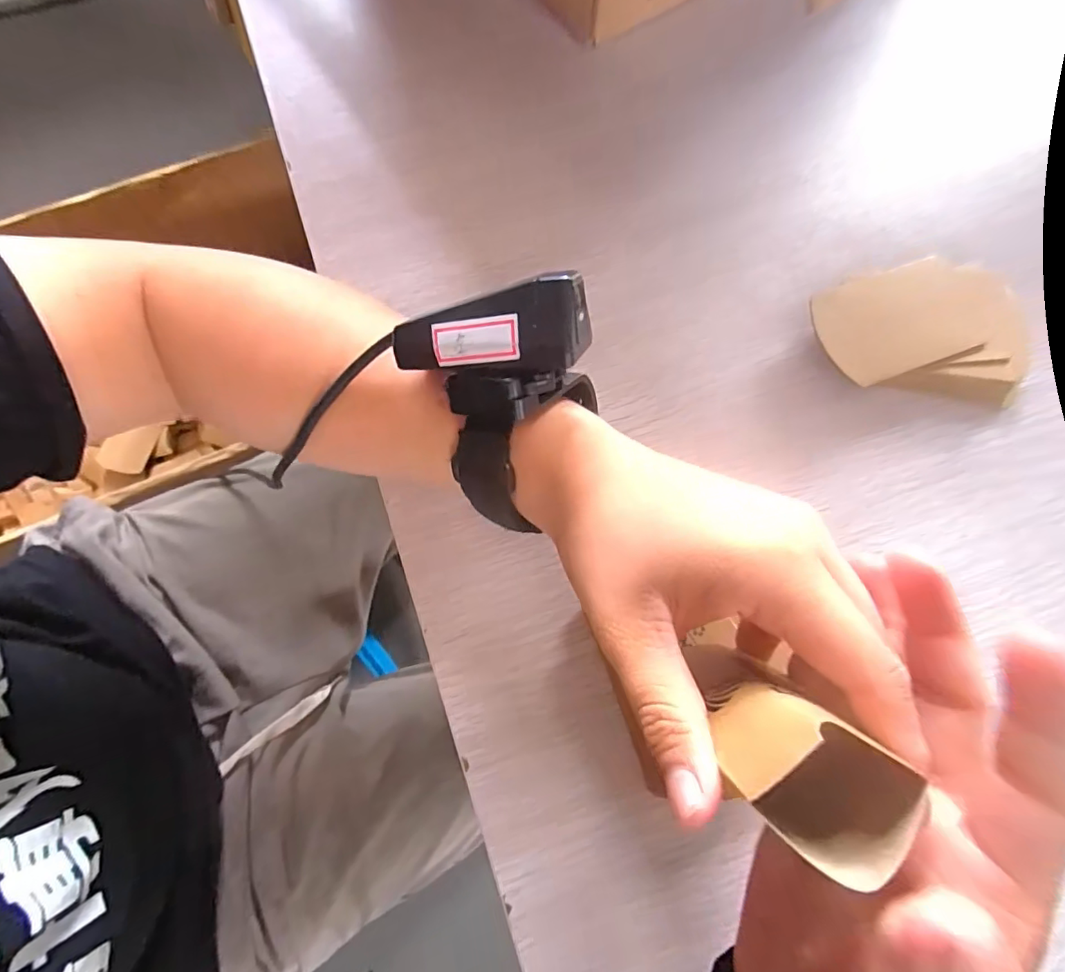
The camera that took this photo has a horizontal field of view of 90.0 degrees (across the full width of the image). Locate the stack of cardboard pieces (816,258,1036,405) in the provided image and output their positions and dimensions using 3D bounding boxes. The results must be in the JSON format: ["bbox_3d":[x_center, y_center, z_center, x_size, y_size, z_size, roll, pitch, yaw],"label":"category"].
[{"bbox_3d":[0.218,-0.089,0.304,0.117,0.025,0.071,4,76,0],"label":"stack of cardboard pieces"}]

